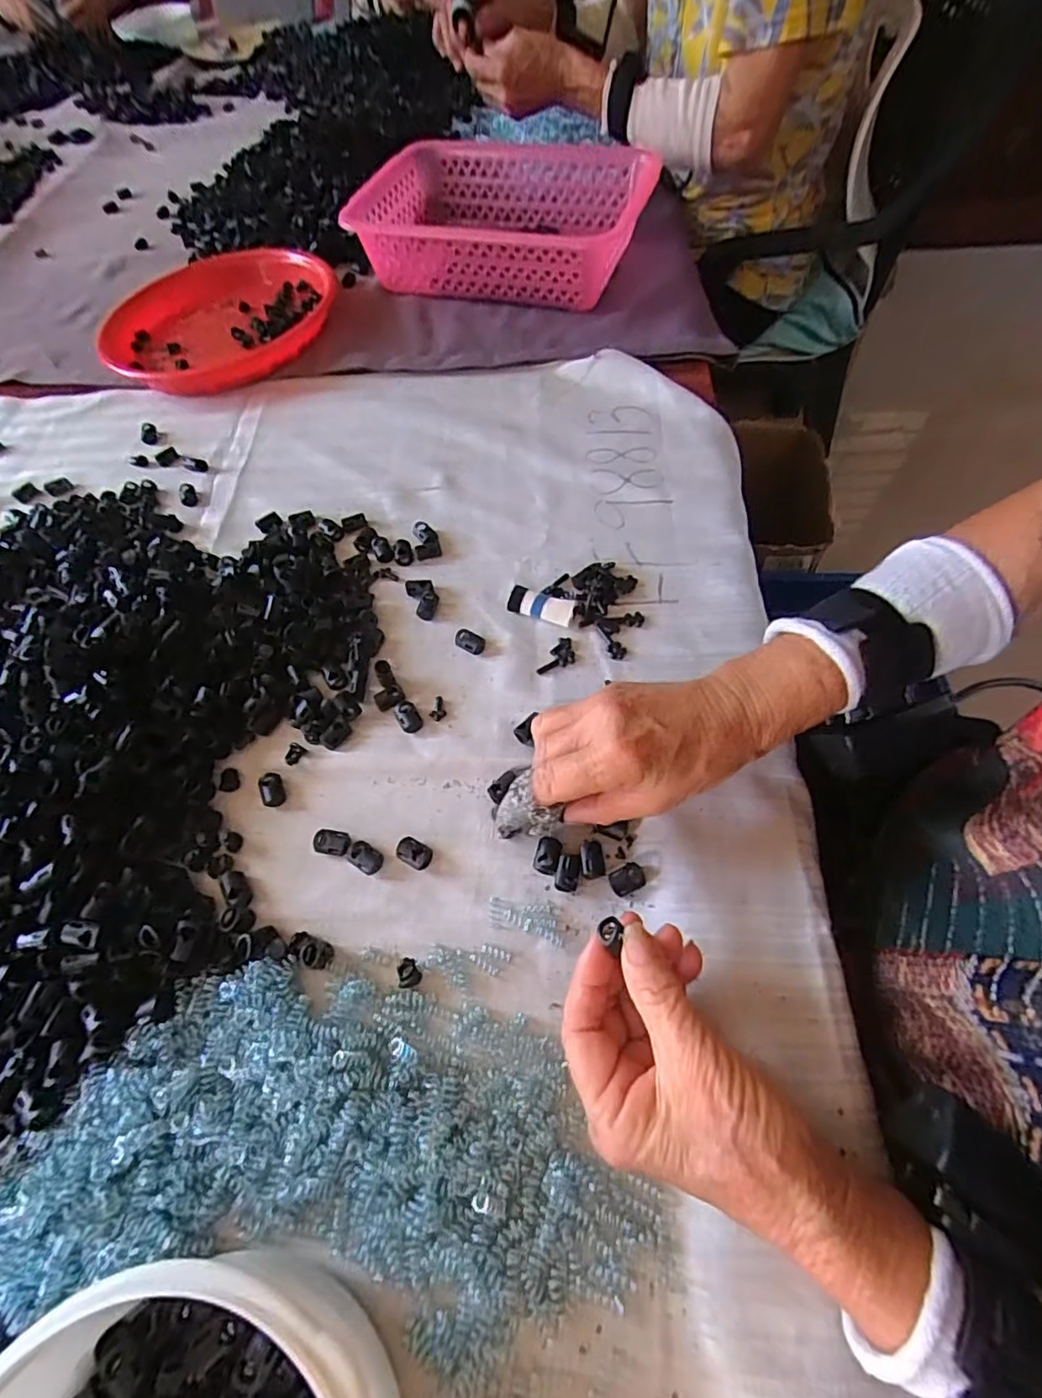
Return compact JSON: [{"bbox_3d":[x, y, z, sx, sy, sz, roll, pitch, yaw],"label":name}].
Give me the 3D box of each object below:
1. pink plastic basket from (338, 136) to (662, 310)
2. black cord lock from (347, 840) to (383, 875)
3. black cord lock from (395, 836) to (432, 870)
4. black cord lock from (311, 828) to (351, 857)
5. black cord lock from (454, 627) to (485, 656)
[{"bbox_3d":[-0.014,-0.473,0.588,0.261,0.078,0.144,16,64,12],"label":"pink plastic basket"},{"bbox_3d":[-0.091,0.092,0.342,0.019,0.007,0.014,28,66,17],"label":"black cord lock"},{"bbox_3d":[-0.062,0.090,0.342,0.019,0.009,0.014,24,65,16],"label":"black cord lock"},{"bbox_3d":[-0.111,0.085,0.347,0.022,0.007,0.015,11,62,9],"label":"black cord lock"},{"bbox_3d":[-0.036,-0.040,0.411,0.021,0.008,0.014,23,65,15],"label":"black cord lock"}]

